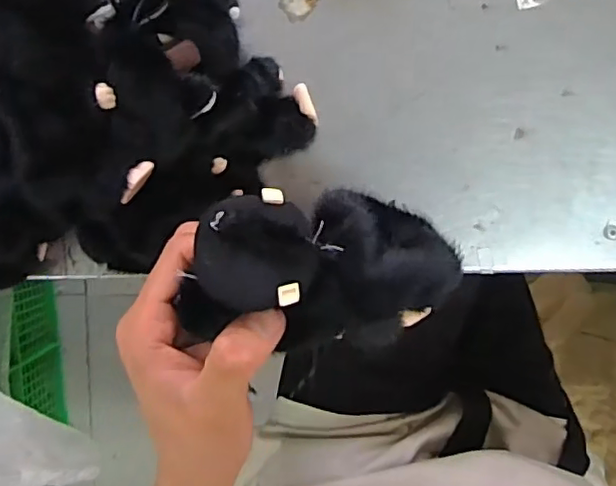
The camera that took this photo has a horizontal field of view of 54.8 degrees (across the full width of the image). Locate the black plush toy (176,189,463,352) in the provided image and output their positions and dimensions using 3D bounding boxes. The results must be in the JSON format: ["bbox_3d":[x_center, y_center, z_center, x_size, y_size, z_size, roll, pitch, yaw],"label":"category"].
[{"bbox_3d":[0.008,0.012,0.269,0.116,0.059,0.066,3,97,3],"label":"black plush toy"}]

